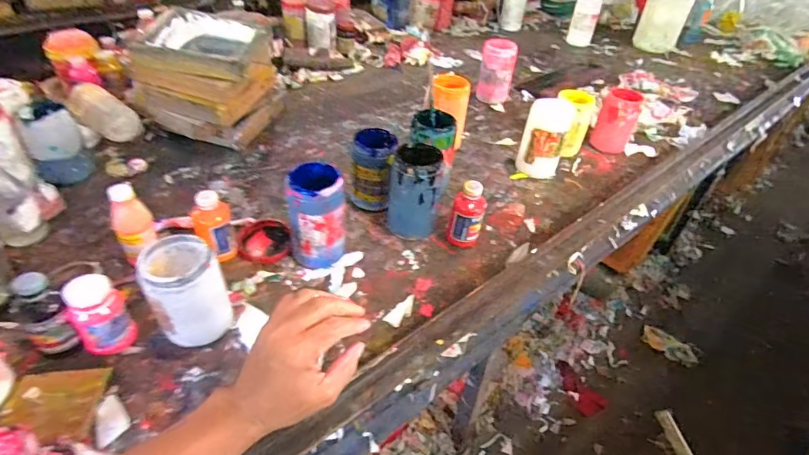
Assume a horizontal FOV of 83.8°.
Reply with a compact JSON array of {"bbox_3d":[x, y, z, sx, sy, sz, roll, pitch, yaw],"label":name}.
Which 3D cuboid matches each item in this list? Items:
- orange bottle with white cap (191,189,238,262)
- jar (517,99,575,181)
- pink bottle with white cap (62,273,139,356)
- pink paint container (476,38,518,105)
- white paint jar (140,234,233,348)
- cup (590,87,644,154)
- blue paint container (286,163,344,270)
[{"bbox_3d":[-0.321,0.000,0.760,0.061,0.121,0.056,-13,46,-21],"label":"orange bottle with white cap"},{"bbox_3d":[0.324,-0.202,1.051,0.099,0.161,0.080,18,43,12],"label":"jar"},{"bbox_3d":[-0.419,0.122,0.619,0.067,0.112,0.055,-30,53,-35],"label":"pink bottle with white cap"},{"bbox_3d":[0.271,-0.462,1.344,0.107,0.163,0.106,14,41,9],"label":"pink paint container"},{"bbox_3d":[-0.308,0.092,0.640,0.093,0.145,0.093,4,42,-4],"label":"white paint jar"},{"bbox_3d":[0.550,-0.274,1.170,0.096,0.141,0.086,21,44,15],"label":"cup"},{"bbox_3d":[-0.150,-0.015,0.771,0.095,0.164,0.089,-2,43,-11],"label":"blue paint container"}]

